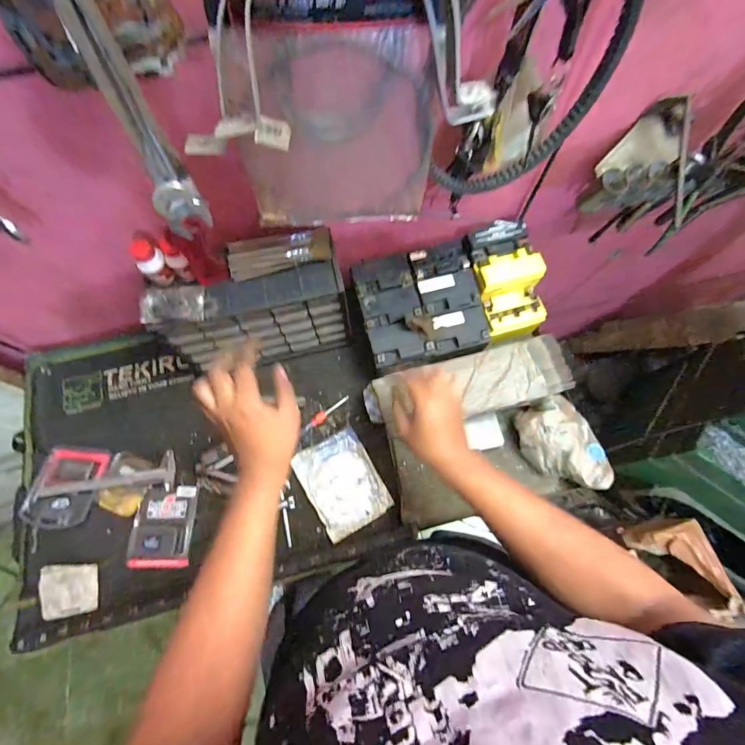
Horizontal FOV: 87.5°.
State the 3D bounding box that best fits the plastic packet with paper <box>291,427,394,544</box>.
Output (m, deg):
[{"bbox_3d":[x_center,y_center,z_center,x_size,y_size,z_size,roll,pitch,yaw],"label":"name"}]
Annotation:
[{"bbox_3d":[-0.053,0.196,0.695,0.123,0.008,0.162,-28,73,-10],"label":"plastic packet with paper"}]

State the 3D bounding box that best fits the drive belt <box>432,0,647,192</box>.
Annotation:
[{"bbox_3d":[0.182,-0.328,0.428,0.219,0.288,0.038,-23,72,-8],"label":"drive belt"}]

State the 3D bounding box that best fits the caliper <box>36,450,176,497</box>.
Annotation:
[{"bbox_3d":[-0.473,0.188,0.694,0.233,0.012,0.064,-7,70,-3],"label":"caliper"}]

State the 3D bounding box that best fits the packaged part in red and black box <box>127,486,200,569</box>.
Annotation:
[{"bbox_3d":[-0.363,0.265,0.672,0.104,0.033,0.129,-2,70,-1],"label":"packaged part in red and black box"}]

